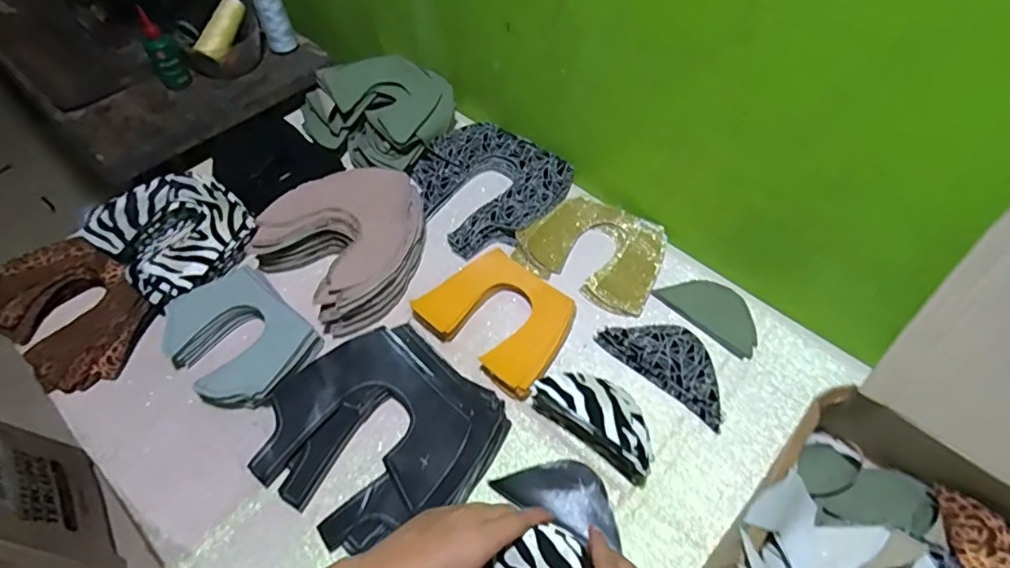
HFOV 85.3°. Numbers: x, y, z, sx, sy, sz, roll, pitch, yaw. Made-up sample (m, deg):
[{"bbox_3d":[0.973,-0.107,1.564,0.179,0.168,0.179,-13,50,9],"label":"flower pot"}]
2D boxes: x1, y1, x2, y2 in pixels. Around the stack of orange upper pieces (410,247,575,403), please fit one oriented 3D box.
[{"bbox_3d":[-0.006,0.034,0.598,0.155,0.035,0.117,36,62,21],"label":"stack of orange upper pieces"}]

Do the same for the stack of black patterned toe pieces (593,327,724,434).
[{"bbox_3d":[0.179,0.079,0.583,0.147,0.012,0.071,37,62,22],"label":"stack of black patterned toe pieces"}]

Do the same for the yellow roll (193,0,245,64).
[{"bbox_3d":[-0.445,-0.396,0.854,0.040,0.033,0.116,12,73,9],"label":"yellow roll"}]

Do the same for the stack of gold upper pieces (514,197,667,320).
[{"bbox_3d":[0.110,-0.049,0.659,0.160,0.022,0.134,25,58,16],"label":"stack of gold upper pieces"}]

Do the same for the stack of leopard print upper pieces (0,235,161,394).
[{"bbox_3d":[-0.477,0.030,0.603,0.180,0.052,0.130,33,61,20],"label":"stack of leopard print upper pieces"}]

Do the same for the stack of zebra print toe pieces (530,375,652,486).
[{"bbox_3d":[0.089,0.128,0.523,0.123,0.059,0.051,33,61,20],"label":"stack of zebra print toe pieces"}]

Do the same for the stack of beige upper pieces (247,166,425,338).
[{"bbox_3d":[-0.180,-0.054,0.646,0.174,0.054,0.180,39,63,23],"label":"stack of beige upper pieces"}]

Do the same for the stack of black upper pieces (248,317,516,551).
[{"bbox_3d":[-0.120,0.143,0.526,0.196,0.039,0.190,35,62,21],"label":"stack of black upper pieces"}]

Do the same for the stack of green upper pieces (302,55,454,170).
[{"bbox_3d":[-0.160,-0.246,0.752,0.167,0.058,0.190,38,63,23],"label":"stack of green upper pieces"}]

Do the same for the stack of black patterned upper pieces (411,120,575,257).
[{"bbox_3d":[-0.027,-0.128,0.713,0.184,0.028,0.182,34,61,21],"label":"stack of black patterned upper pieces"}]

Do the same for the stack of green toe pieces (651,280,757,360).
[{"bbox_3d":[0.234,0.028,0.617,0.116,0.011,0.058,37,62,22],"label":"stack of green toe pieces"}]

